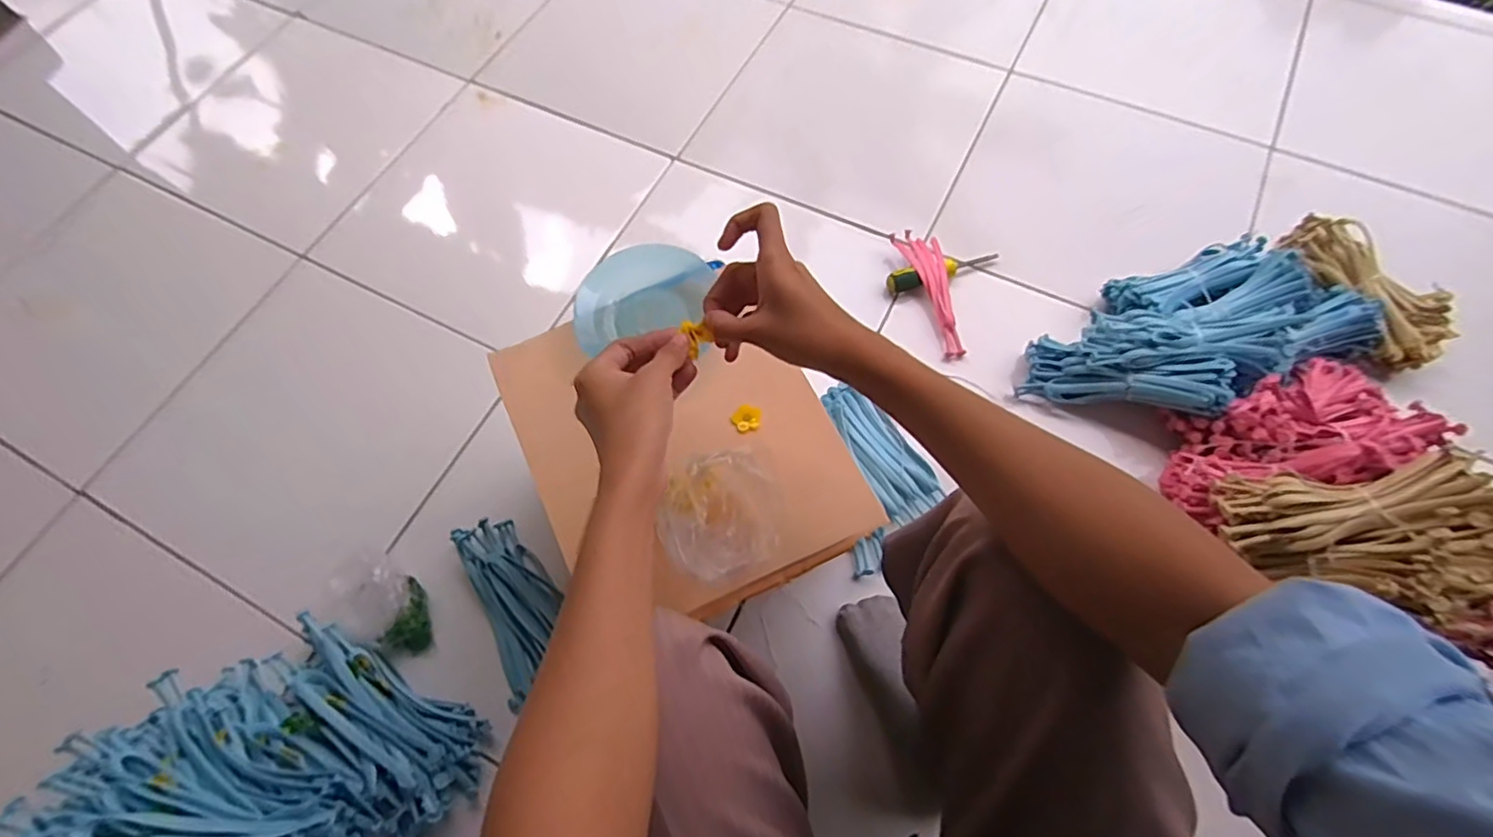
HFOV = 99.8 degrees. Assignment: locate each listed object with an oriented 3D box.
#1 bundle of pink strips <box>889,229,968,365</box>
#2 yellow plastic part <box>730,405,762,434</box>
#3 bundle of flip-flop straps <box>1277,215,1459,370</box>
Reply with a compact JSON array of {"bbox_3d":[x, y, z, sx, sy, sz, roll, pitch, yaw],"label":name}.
[{"bbox_3d":[0.253,-0.173,0.837,0.049,0.026,0.195,-13,67,-3],"label":"bundle of pink strips"},{"bbox_3d":[-0.001,0.000,0.524,0.024,0.005,0.023,-1,67,2],"label":"yellow plastic part"},{"bbox_3d":[0.782,-0.171,0.790,0.076,0.056,0.228,-16,67,-4],"label":"bundle of flip-flop straps"}]

